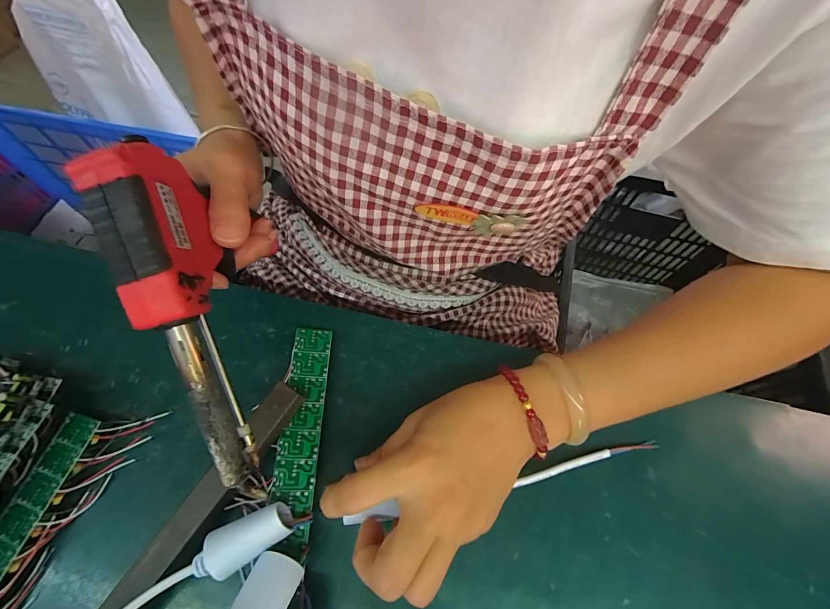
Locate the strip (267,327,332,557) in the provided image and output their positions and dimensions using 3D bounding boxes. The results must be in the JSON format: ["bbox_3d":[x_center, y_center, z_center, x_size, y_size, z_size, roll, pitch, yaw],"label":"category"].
[{"bbox_3d":[-0.081,0.087,0.250,0.027,0.004,0.147,5,65,-10],"label":"strip"}]

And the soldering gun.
[{"bbox_3d":[-0.115,0.013,0.184,0.033,0.050,0.177,-16,97,-10],"label":"soldering gun"}]

